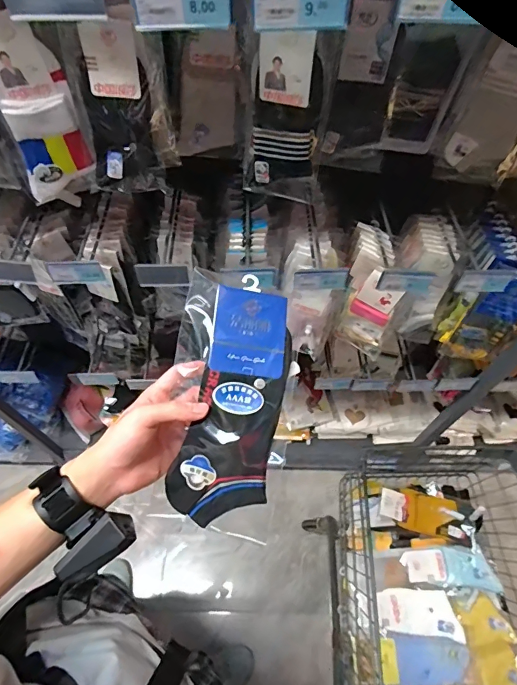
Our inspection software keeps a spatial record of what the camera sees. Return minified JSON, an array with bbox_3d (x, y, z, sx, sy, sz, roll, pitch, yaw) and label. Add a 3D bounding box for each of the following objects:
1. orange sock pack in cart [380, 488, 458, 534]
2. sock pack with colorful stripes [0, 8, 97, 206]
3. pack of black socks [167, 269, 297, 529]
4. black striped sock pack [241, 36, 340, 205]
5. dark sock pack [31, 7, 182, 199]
[{"bbox_3d":[0.365,0.385,0.957,0.166,0.022,0.088,14,58,8],"label":"orange sock pack in cart"},{"bbox_3d":[-0.284,-0.294,0.539,0.095,0.214,0.025,-11,58,-8],"label":"sock pack with colorful stripes"},{"bbox_3d":[-0.024,0.053,0.416,0.112,0.031,0.239,4,82,2],"label":"pack of black socks"},{"bbox_3d":[0.035,-0.286,0.555,0.107,0.216,0.018,12,58,6],"label":"black striped sock pack"},{"bbox_3d":[-0.180,-0.298,0.541,0.127,0.201,0.050,-11,58,-8],"label":"dark sock pack"}]

